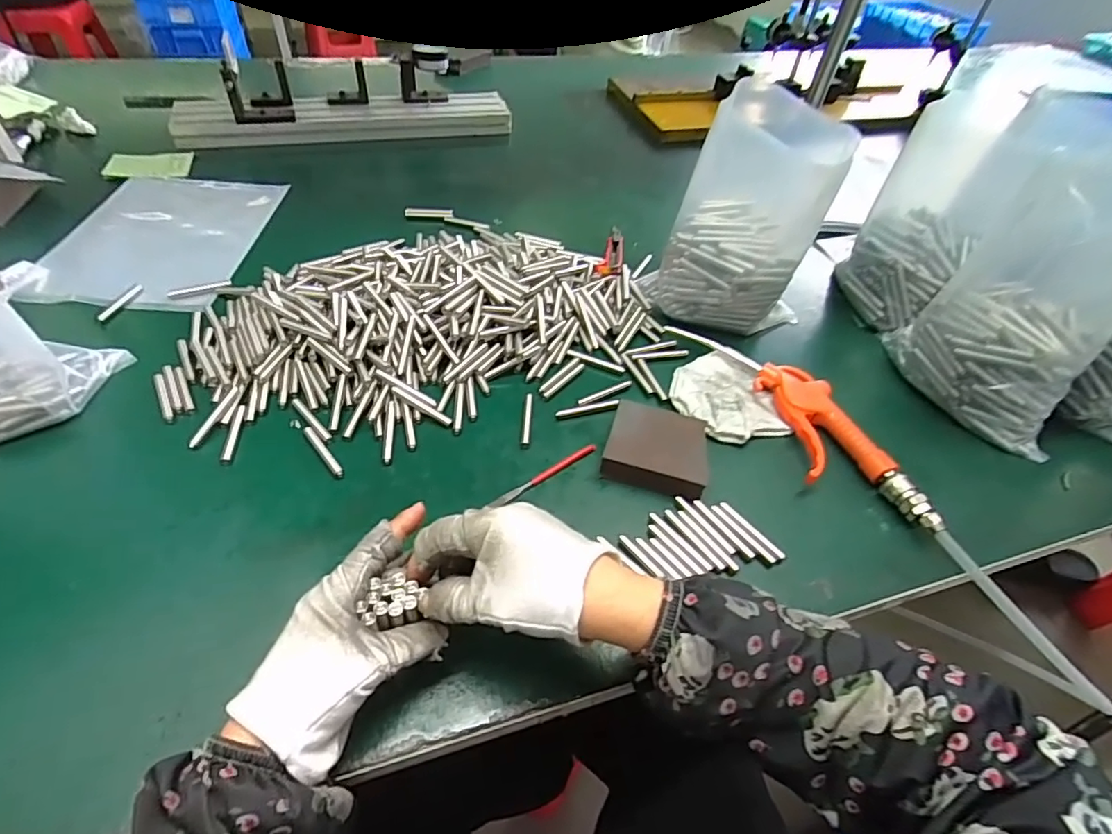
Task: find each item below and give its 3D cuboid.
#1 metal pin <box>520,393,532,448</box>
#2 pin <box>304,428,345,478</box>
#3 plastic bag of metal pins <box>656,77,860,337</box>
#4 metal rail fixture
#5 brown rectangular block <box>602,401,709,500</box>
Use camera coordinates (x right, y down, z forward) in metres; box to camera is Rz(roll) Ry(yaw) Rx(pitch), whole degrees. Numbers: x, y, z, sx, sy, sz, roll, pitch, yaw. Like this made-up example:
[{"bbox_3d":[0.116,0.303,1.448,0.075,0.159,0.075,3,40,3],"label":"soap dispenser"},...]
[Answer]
[{"bbox_3d":[-0.024,0.001,0.476,0.008,0.004,0.057,5,47,-1],"label":"metal pin"},{"bbox_3d":[-0.185,0.026,0.439,0.008,0.004,0.061,-30,56,-29],"label":"pin"},{"bbox_3d":[0.181,-0.186,0.528,0.134,0.198,0.097,28,51,20],"label":"plastic bag of metal pins"},{"bbox_3d":[-0.315,-0.485,0.846,0.488,0.098,0.097,-12,49,-16],"label":"metal rail fixture"},{"bbox_3d":[0.083,0.024,0.445,0.078,0.023,0.070,14,47,8],"label":"brown rectangular block"}]

